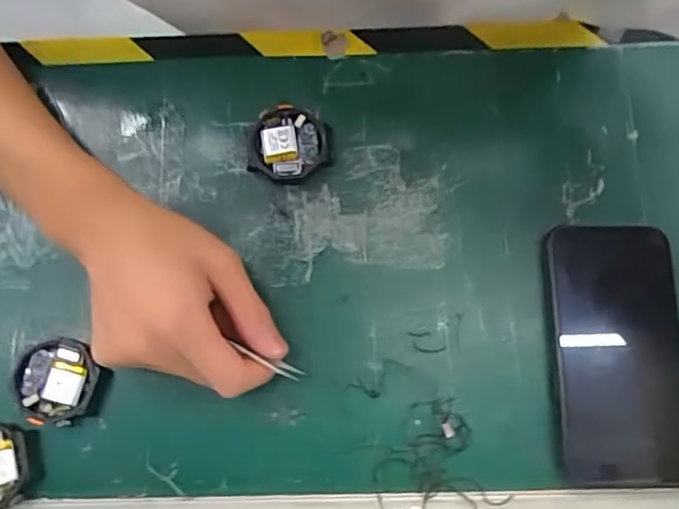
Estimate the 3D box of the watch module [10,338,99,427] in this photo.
[{"bbox_3d":[-0.170,0.075,0.337,0.050,0.009,0.048,17,78,6],"label":"watch module"}]

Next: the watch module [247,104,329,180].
[{"bbox_3d":[-0.033,-0.071,0.368,0.049,0.009,0.048,20,78,6],"label":"watch module"}]

